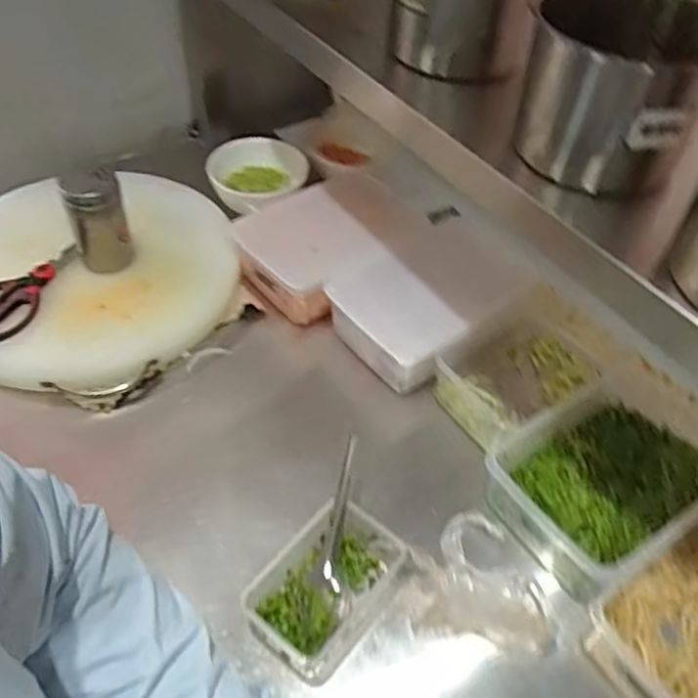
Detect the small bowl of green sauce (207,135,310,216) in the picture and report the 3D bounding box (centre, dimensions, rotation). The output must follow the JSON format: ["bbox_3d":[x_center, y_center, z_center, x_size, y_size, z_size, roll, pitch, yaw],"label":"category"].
[{"bbox_3d":[-0.127,-0.242,0.950,0.137,0.065,0.153,-3,49,-7],"label":"small bowl of green sauce"}]

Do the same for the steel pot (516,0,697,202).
[{"bbox_3d":[0.211,-0.207,0.529,0.132,0.132,0.137,24,51,16],"label":"steel pot"}]

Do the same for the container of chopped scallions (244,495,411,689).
[{"bbox_3d":[-0.017,0.206,0.591,0.095,0.050,0.141,31,53,21],"label":"container of chopped scallions"}]

